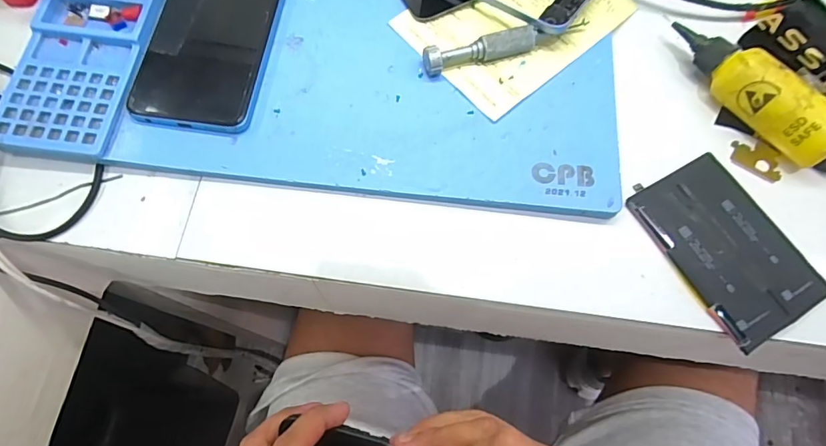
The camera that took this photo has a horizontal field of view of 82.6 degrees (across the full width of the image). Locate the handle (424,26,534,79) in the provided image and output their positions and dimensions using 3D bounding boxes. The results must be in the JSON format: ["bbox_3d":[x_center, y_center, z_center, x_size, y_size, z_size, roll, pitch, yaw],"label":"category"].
[{"bbox_3d":[0.044,-0.112,0.310,0.075,0.018,0.013,-15,71,-6],"label":"handle"}]

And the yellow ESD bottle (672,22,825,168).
[{"bbox_3d":[0.216,-0.086,0.301,0.031,0.038,0.116,-34,74,-11],"label":"yellow ESD bottle"}]

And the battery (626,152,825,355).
[{"bbox_3d":[0.187,0.013,0.279,0.073,0.004,0.105,-27,72,-12],"label":"battery"}]

